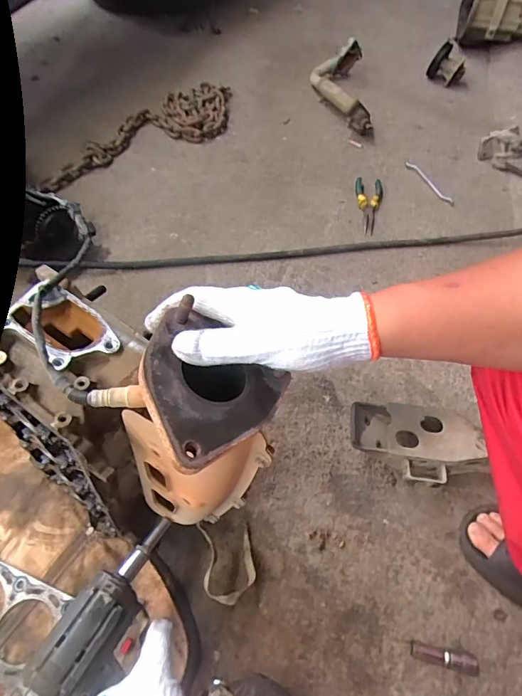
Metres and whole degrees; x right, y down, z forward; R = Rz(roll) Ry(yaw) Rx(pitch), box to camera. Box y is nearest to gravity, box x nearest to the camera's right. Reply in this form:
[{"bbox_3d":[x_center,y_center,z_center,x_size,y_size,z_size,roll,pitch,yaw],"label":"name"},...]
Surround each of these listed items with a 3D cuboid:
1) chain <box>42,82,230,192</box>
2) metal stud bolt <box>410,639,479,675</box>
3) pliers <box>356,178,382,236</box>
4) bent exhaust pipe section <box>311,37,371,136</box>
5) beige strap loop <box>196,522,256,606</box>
[{"bbox_3d":[-0.331,-0.624,1.217,0.648,0.034,0.234,-32,62,-22],"label":"chain"},{"bbox_3d":[0.238,0.397,0.546,0.085,0.018,0.021,14,57,7],"label":"metal stud bolt"},{"bbox_3d":[0.268,-0.361,1.054,0.067,0.018,0.226,9,55,4],"label":"pliers"},{"bbox_3d":[0.248,-0.821,1.330,0.161,0.106,0.434,3,55,0],"label":"bent exhaust pipe section"},{"bbox_3d":[-0.044,0.289,0.577,0.069,0.060,0.102,-7,57,-7],"label":"beige strap loop"}]

